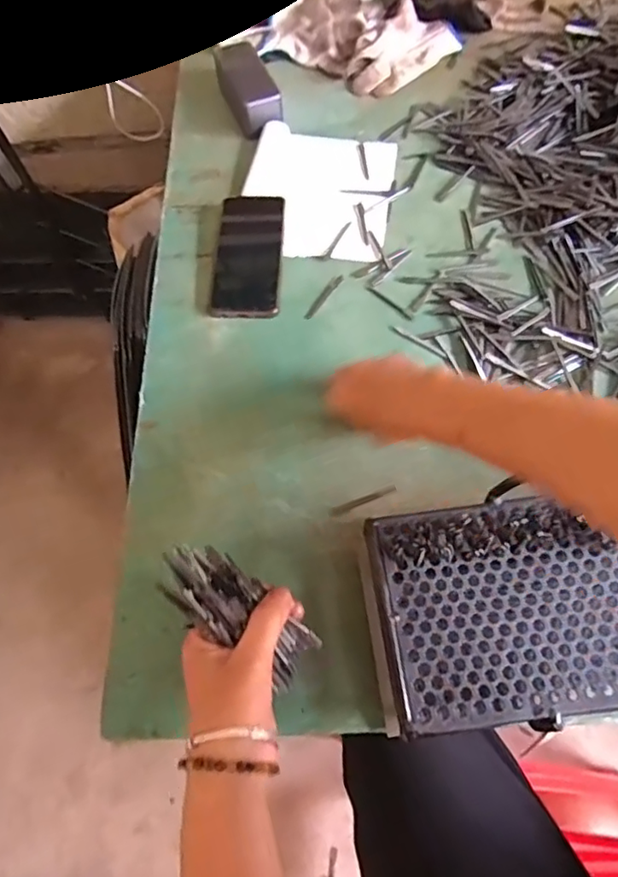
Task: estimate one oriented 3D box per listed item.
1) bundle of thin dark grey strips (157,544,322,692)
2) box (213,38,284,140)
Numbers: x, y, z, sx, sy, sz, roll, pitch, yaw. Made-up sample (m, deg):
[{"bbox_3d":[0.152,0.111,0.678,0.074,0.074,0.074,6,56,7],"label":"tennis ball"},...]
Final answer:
[{"bbox_3d":[-0.046,0.117,0.373,0.126,0.026,0.047,44,68,-20],"label":"bundle of thin dark grey strips"},{"bbox_3d":[-0.080,-0.459,0.725,0.059,0.033,0.140,-17,64,-6],"label":"box"}]

